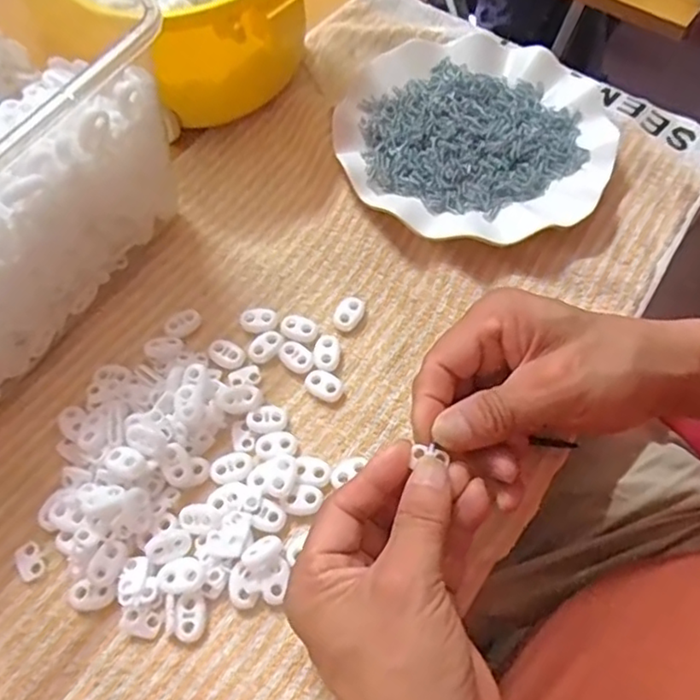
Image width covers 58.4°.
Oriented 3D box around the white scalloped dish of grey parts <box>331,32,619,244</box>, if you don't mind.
[{"bbox_3d":[0.085,-0.147,0.434,0.182,0.025,0.175,0,62,1],"label":"white scalloped dish of grey parts"}]

